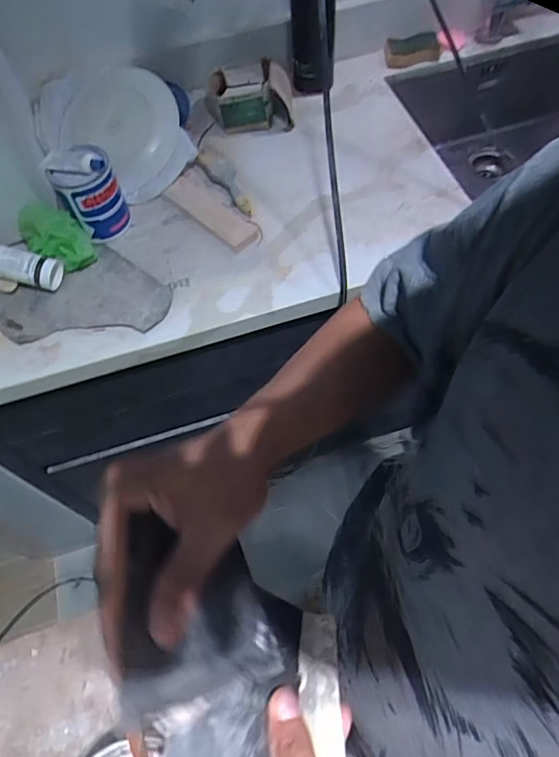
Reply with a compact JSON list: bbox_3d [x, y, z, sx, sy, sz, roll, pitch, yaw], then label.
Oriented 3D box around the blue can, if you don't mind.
[{"bbox_3d":[-0.313,-0.308,0.846,0.093,0.127,0.090,-2,61,3],"label":"blue can"}]

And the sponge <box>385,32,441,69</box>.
[{"bbox_3d":[0.283,-0.690,1.073,0.127,0.045,0.034,-21,62,-8],"label":"sponge"}]

